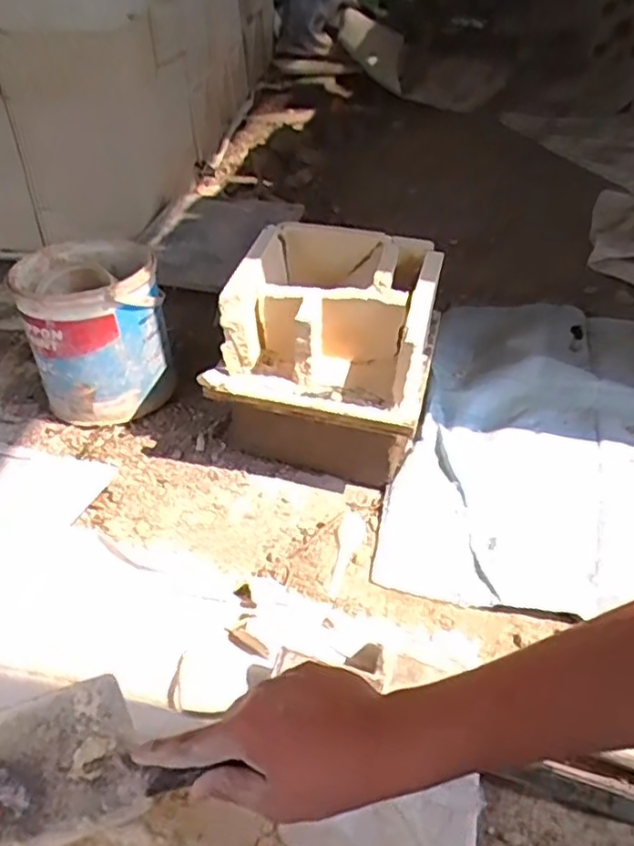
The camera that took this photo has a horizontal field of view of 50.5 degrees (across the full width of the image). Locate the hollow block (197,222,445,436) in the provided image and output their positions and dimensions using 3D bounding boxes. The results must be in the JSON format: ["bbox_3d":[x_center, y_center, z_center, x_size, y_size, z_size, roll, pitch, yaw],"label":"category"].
[{"bbox_3d":[0.017,-0.120,0.782,0.234,0.125,0.219,8,39,14],"label":"hollow block"}]

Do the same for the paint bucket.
[{"bbox_3d":[-0.295,-0.127,0.910,0.165,0.195,0.199,-11,41,-14],"label":"paint bucket"}]

